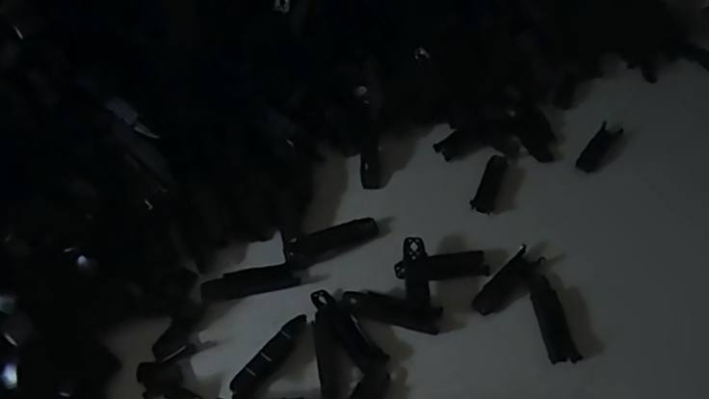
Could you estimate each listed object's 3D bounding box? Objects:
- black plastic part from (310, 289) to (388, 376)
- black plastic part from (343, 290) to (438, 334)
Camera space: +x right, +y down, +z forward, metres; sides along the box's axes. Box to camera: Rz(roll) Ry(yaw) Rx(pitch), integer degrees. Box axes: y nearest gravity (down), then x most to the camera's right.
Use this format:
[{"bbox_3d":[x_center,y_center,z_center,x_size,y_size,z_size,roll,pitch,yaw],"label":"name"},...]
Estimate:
[{"bbox_3d":[-0.006,0.082,0.361,0.018,0.011,0.063,-33,67,-19],"label":"black plastic part"},{"bbox_3d":[0.023,0.071,0.371,0.063,0.011,0.017,18,49,14],"label":"black plastic part"}]

